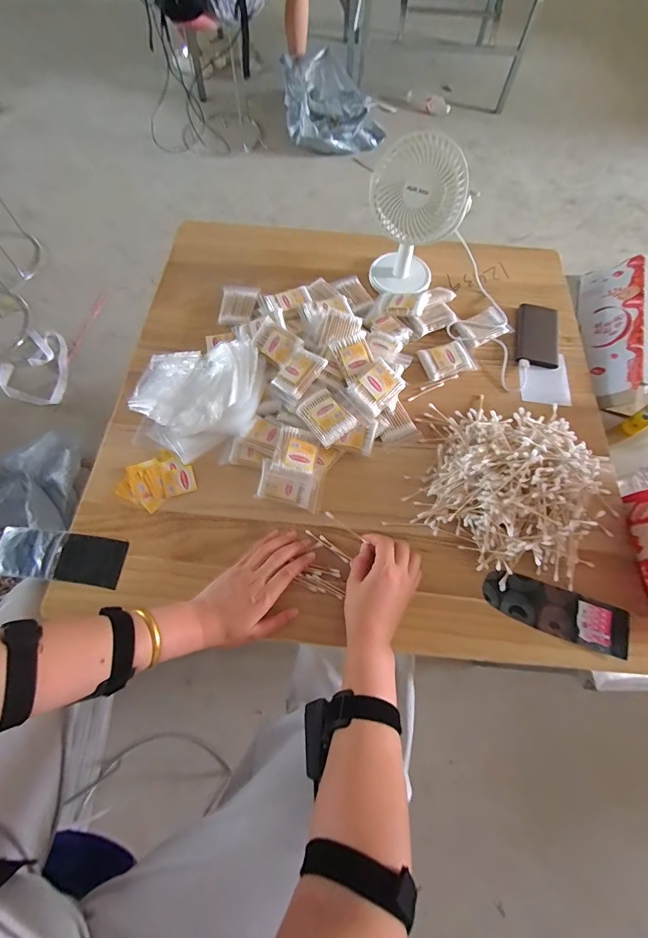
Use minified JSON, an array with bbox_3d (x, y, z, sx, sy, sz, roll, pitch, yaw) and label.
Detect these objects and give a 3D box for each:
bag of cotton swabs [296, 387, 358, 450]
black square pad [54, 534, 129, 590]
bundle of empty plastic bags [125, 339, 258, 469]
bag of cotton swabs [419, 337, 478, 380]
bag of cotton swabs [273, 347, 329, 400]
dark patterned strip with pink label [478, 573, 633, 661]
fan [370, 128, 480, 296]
[{"bbox_3d":[0.003,-0.077,0.560,0.060,0.018,0.077,-33,71,-15],"label":"bag of cotton swabs"},{"bbox_3d":[-0.308,0.122,0.520,0.089,0.009,0.061,7,61,3],"label":"black square pad"},{"bbox_3d":[-0.202,-0.111,0.600,0.210,0.051,0.190,4,66,0],"label":"bundle of empty plastic bags"},{"bbox_3d":[0.208,-0.183,0.655,0.083,0.018,0.061,-15,67,-8],"label":"bag of cotton swabs"},{"bbox_3d":[-0.037,-0.143,0.591,0.057,0.021,0.075,36,88,27],"label":"bag of cotton swabs"},{"bbox_3d":[0.295,0.182,0.501,0.176,0.008,0.060,20,67,7],"label":"dark patterned strip with pink label"},{"bbox_3d":[0.152,-0.410,0.653,0.149,0.216,0.090,17,66,6],"label":"fan"}]

